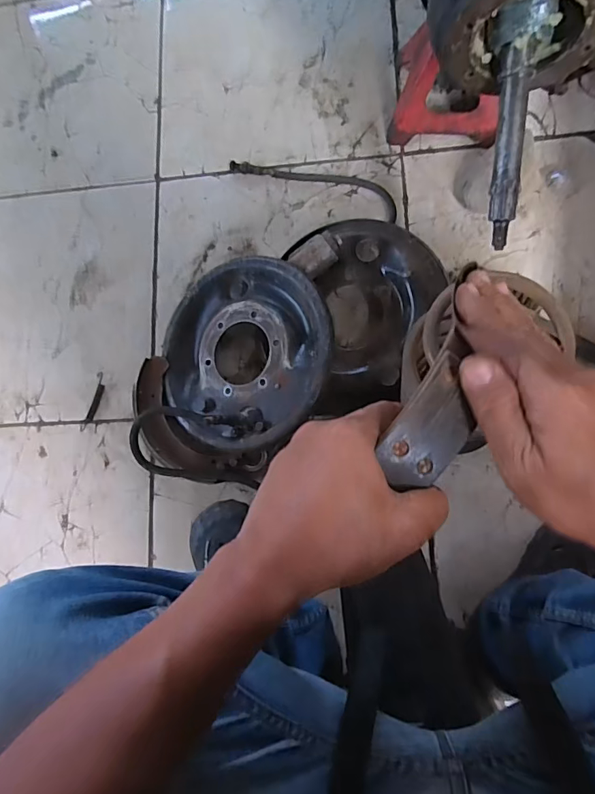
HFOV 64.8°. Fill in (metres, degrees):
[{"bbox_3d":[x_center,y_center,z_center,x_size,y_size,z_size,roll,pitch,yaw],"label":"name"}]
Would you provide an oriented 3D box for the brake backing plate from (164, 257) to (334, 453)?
[{"bbox_3d":[-0.078,-0.062,0.661,0.262,0.040,0.260,-4,81,24],"label":"brake backing plate"}]

